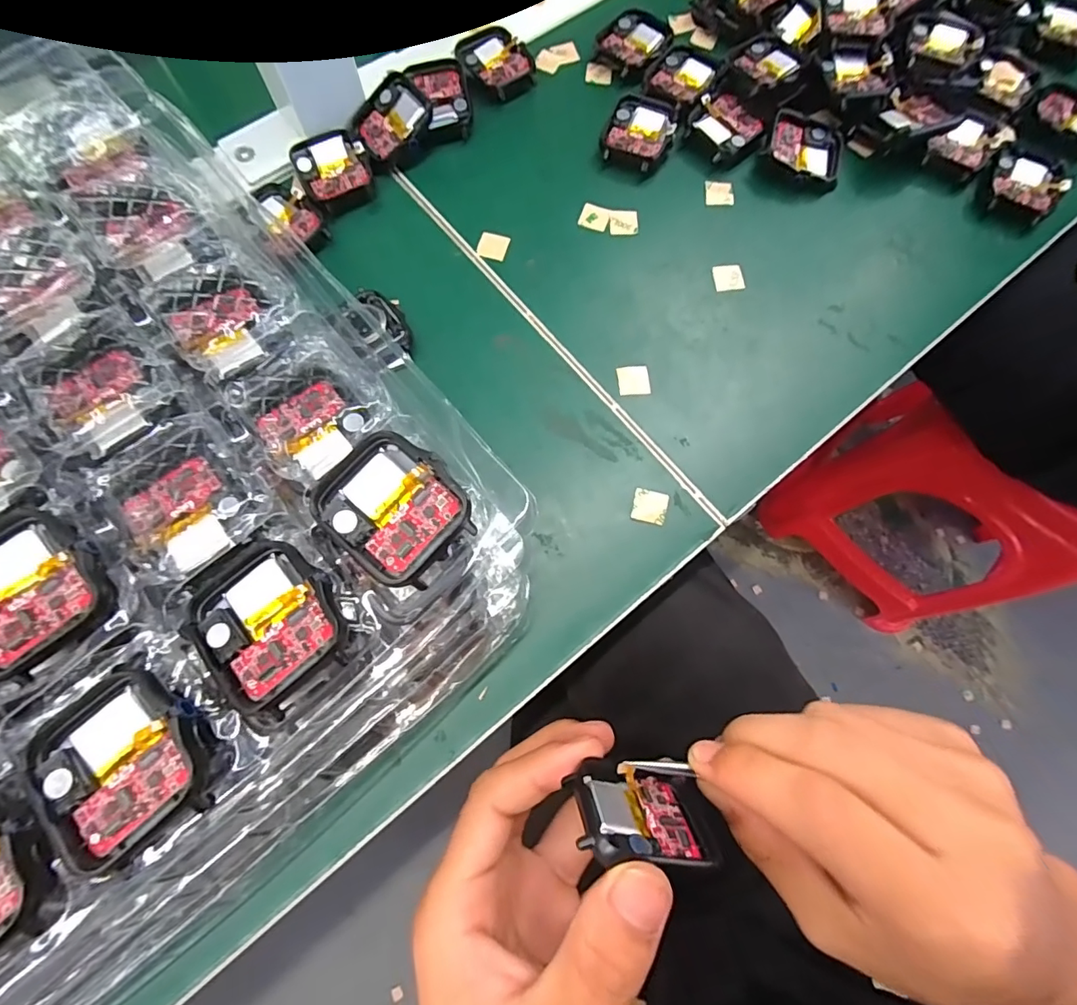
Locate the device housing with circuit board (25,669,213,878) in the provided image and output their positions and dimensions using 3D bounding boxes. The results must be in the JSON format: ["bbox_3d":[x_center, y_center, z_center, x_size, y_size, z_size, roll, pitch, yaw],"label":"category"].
[{"bbox_3d":[-0.115,0.070,0.135,0.039,0.005,0.045,-37,78,-10],"label":"device housing with circuit board"}]

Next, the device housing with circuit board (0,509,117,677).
[{"bbox_3d":[-0.155,0.025,0.149,0.038,0.007,0.044,-42,79,-11],"label":"device housing with circuit board"}]

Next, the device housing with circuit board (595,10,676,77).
[{"bbox_3d":[0.058,-0.278,0.304,0.039,0.010,0.045,36,77,9],"label":"device housing with circuit board"}]

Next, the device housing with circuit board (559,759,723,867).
[{"bbox_3d":[0.036,0.101,0.166,0.050,0.035,0.007,14,106,-18],"label":"device housing with circuit board"}]

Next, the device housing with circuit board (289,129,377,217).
[{"bbox_3d":[-0.111,-0.181,0.275,0.036,0.010,0.048,-30,77,-9],"label":"device housing with circuit board"}]

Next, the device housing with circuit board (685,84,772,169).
[{"bbox_3d":[0.109,-0.214,0.285,0.043,0.010,0.040,-41,79,-11],"label":"device housing with circuit board"}]

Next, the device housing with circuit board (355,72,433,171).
[{"bbox_3d":[-0.081,-0.212,0.280,0.041,0.013,0.038,-36,81,10],"label":"device housing with circuit board"}]

